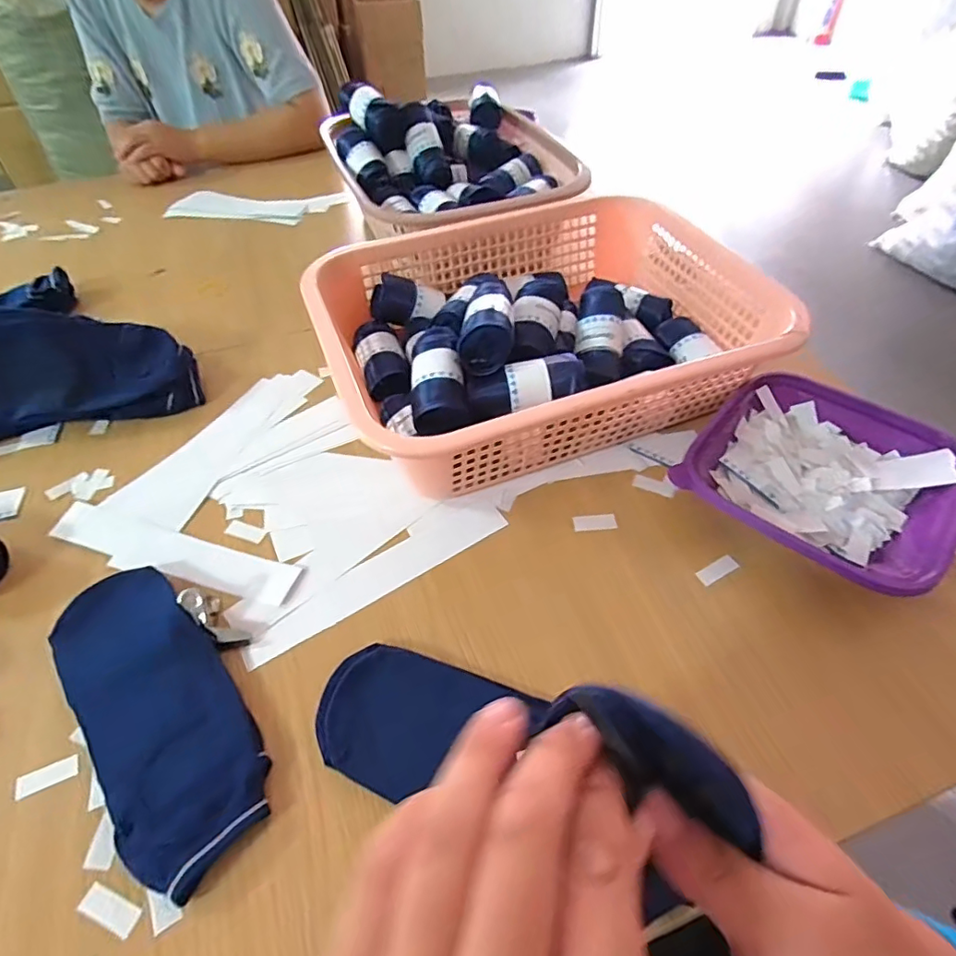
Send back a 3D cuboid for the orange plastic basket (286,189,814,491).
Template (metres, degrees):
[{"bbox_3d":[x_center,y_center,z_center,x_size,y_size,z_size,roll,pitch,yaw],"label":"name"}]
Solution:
[{"bbox_3d":[0.053,-0.135,0.532,0.376,0.115,0.291,-15,52,-13],"label":"orange plastic basket"}]

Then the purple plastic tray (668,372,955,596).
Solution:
[{"bbox_3d":[0.277,0.001,0.446,0.183,0.053,0.181,36,58,25],"label":"purple plastic tray"}]

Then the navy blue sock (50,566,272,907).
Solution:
[{"bbox_3d":[-0.211,0.145,0.358,0.087,0.019,0.217,-33,58,-25],"label":"navy blue sock"}]

